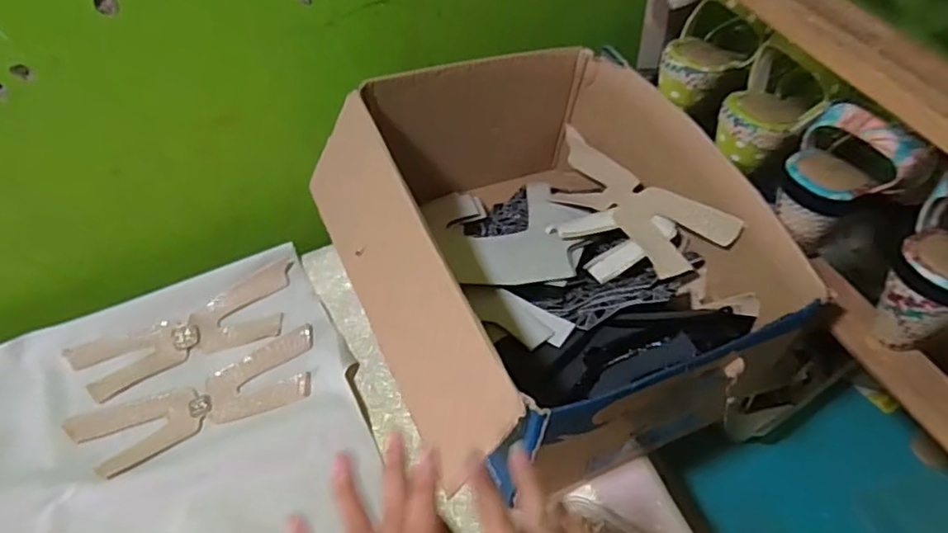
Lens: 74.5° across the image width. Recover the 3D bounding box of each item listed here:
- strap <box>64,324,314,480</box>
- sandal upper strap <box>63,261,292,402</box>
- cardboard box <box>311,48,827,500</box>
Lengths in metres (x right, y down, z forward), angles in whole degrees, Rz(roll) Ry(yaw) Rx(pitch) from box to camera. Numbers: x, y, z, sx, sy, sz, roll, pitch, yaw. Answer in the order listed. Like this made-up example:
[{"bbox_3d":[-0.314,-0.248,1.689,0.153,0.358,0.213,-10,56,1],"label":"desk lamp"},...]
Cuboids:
[{"bbox_3d":[-0.264,0.131,0.607,0.230,0.008,0.075,-22,56,-14],"label":"strap"},{"bbox_3d":[-0.298,0.068,0.650,0.227,0.010,0.073,-22,57,-14],"label":"sandal upper strap"},{"bbox_3d":[0.058,-0.018,0.575,0.330,0.166,0.375,-22,55,-13],"label":"cardboard box"}]

